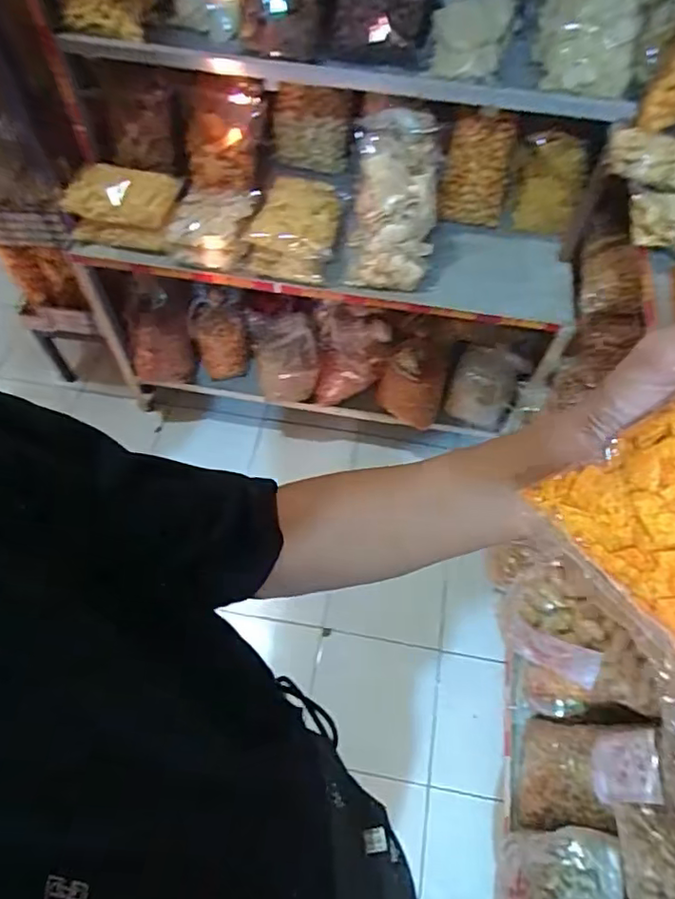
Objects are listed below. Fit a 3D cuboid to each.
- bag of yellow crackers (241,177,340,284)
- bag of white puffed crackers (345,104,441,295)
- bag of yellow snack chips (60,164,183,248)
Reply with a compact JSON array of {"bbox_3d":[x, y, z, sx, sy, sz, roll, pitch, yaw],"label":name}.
[{"bbox_3d":[-0.089,-0.462,1.196,0.174,0.100,0.197,4,59,1],"label":"bag of yellow crackers"},{"bbox_3d":[0.113,-0.498,1.170,0.167,0.103,0.327,6,103,2],"label":"bag of white puffed crackers"},{"bbox_3d":[-0.448,-0.513,1.216,0.217,0.106,0.122,10,59,5],"label":"bag of yellow snack chips"}]

